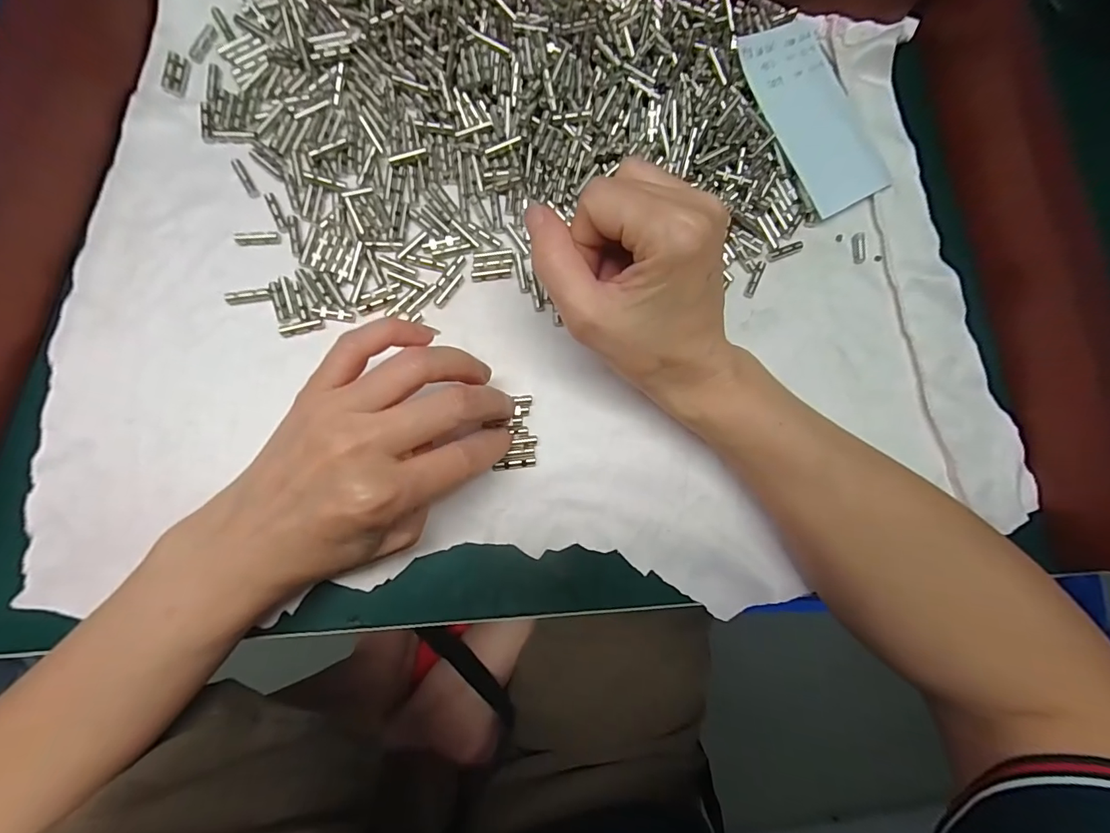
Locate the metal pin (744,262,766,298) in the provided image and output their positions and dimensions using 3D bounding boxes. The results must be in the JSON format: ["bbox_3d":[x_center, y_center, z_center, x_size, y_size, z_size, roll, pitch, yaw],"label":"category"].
[{"bbox_3d":[0.107,-0.074,0.248,0.005,0.004,0.022,25,83,-2],"label":"metal pin"}]

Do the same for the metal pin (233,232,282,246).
[{"bbox_3d":[-0.148,-0.088,0.231,0.022,0.004,0.006,-7,85,-5],"label":"metal pin"}]

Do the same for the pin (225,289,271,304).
[{"bbox_3d":[-0.149,-0.058,0.228,0.021,0.004,0.006,-7,85,-5],"label":"pin"}]

